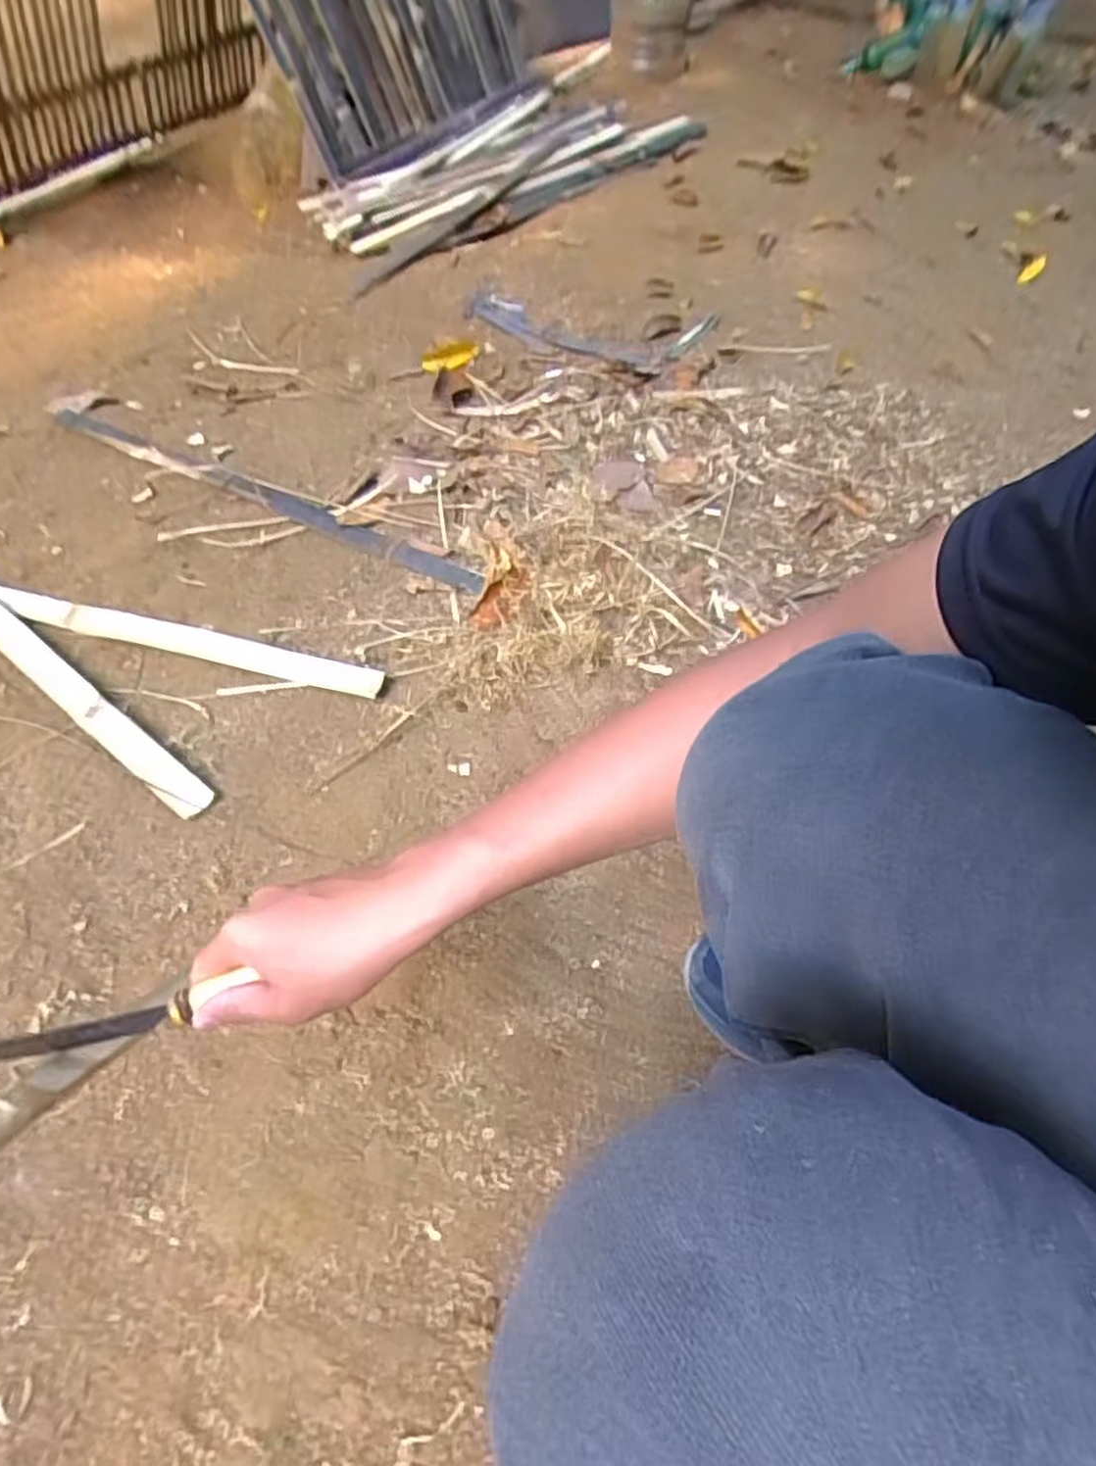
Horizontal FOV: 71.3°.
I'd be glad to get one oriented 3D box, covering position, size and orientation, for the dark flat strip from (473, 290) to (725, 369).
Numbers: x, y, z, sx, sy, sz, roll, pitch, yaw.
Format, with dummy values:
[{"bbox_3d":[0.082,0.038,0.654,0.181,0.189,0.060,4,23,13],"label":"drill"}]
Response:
[{"bbox_3d":[0.051,-0.779,1.475,0.497,0.017,0.319,14,45,12],"label":"dark flat strip"}]

